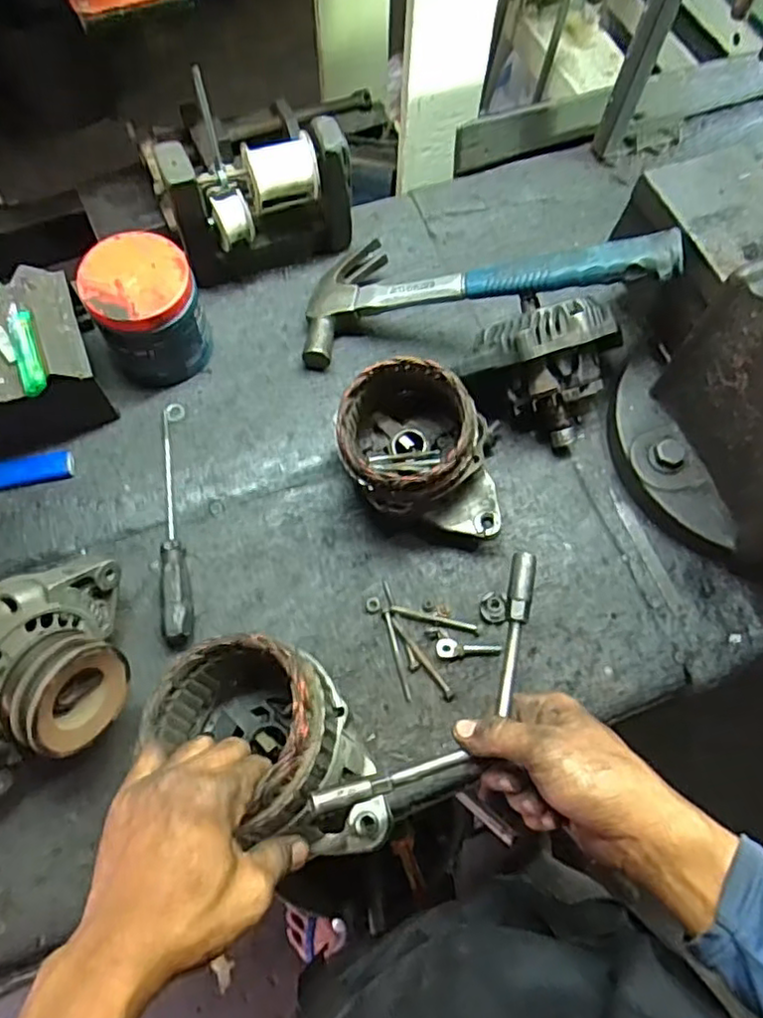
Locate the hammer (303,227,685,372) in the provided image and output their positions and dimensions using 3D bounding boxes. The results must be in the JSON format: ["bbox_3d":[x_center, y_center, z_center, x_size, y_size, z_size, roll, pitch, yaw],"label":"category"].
[{"bbox_3d":[0.085,-0.200,0.582,0.329,0.028,0.121,0,65,26],"label":"hammer"}]

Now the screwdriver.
[{"bbox_3d":[-0.187,0.010,0.566,0.022,0.024,0.218,-12,68,-7],"label":"screwdriver"}]

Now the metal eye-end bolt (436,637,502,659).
[{"bbox_3d":[0.071,0.114,0.535,0.051,0.008,0.016,-1,67,11],"label":"metal eye-end bolt"}]

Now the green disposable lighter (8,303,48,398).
[{"bbox_3d":[-0.289,-0.131,0.535,0.021,0.016,0.080,-17,69,-10],"label":"green disposable lighter"}]

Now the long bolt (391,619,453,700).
[{"bbox_3d":[0.034,0.123,0.539,0.008,0.006,0.078,-32,72,-15],"label":"long bolt"}]

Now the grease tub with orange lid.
[{"bbox_3d":[-0.210,-0.175,0.593,0.089,0.108,0.087,1,67,-2],"label":"grease tub with orange lid"}]

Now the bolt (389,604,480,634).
[{"bbox_3d":[0.046,0.093,0.550,0.076,0.006,0.007,16,67,4],"label":"bolt"}]

